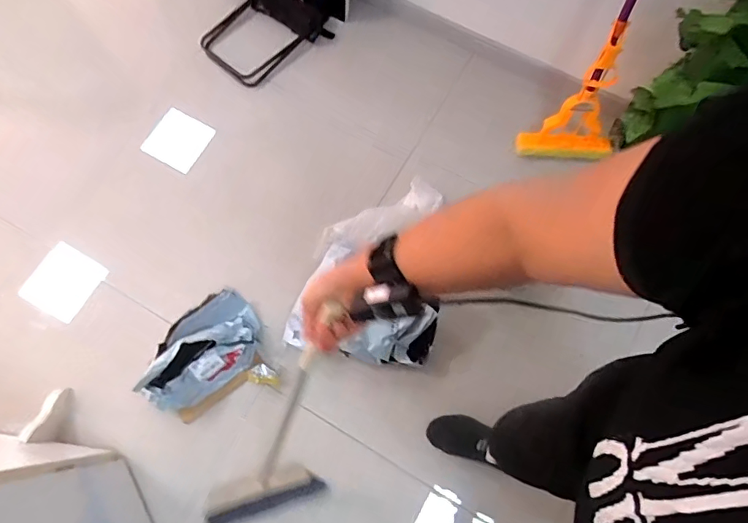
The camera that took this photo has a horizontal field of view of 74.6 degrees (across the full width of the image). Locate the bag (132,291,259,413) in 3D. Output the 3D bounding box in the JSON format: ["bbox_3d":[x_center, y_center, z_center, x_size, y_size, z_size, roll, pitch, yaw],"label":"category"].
[{"bbox_3d":[-0.431,0.227,1.232,0.193,0.147,0.325,34,73,12],"label":"bag"}]

